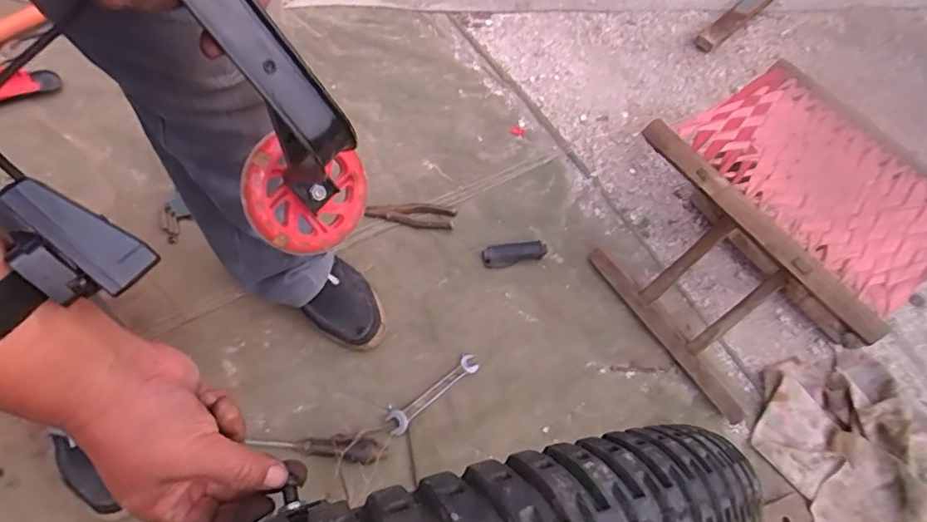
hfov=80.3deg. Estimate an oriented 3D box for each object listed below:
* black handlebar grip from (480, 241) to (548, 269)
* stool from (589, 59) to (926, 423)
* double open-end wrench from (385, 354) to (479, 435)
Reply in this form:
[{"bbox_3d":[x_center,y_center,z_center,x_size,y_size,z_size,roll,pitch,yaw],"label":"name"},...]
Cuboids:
[{"bbox_3d":[0.081,-0.012,0.887,0.100,0.024,0.037,-12,63,-6],"label":"black handlebar grip"},{"bbox_3d":[0.380,-0.019,0.732,0.244,0.324,0.309,-29,67,-14],"label":"stool"},{"bbox_3d":[-0.043,0.187,0.793,0.150,0.004,0.028,-36,68,-17],"label":"double open-end wrench"}]

